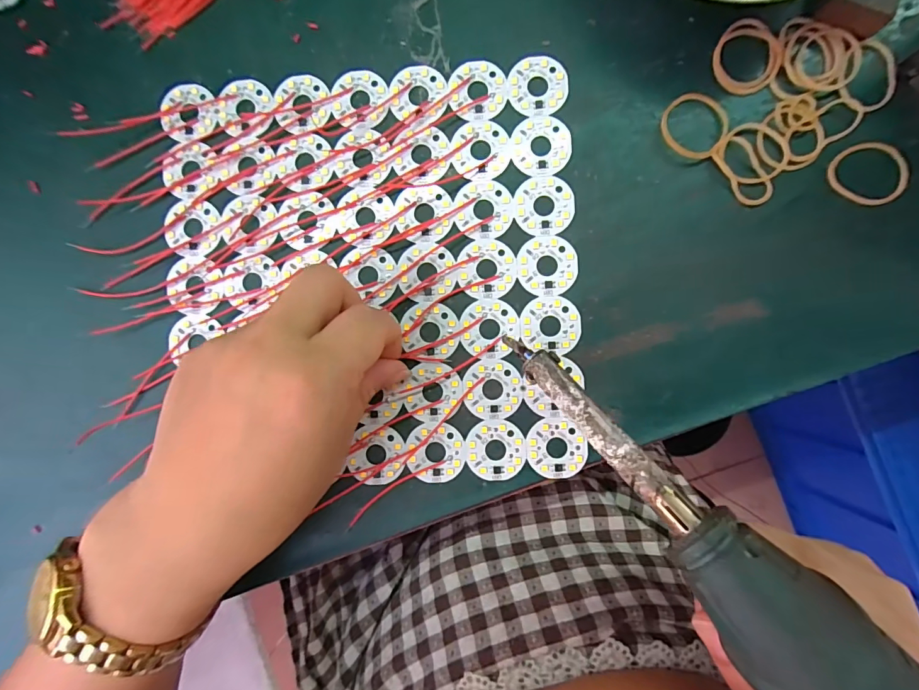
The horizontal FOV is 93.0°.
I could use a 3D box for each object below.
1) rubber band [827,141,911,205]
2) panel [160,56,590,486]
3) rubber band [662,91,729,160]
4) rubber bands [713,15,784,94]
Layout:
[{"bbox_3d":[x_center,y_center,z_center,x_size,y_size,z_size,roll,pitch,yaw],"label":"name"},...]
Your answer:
[{"bbox_3d":[0.202,-0.084,0.213,0.036,0.004,0.031,-15,89,3],"label":"rubber band"},{"bbox_3d":[-0.046,-0.037,0.226,0.209,0.004,0.210,-2,90,3],"label":"panel"},{"bbox_3d":[0.117,-0.110,0.218,0.032,0.005,0.032,0,90,3],"label":"rubber band"},{"bbox_3d":[0.143,-0.144,0.217,0.034,0.004,0.034,0,90,3],"label":"rubber bands"}]

